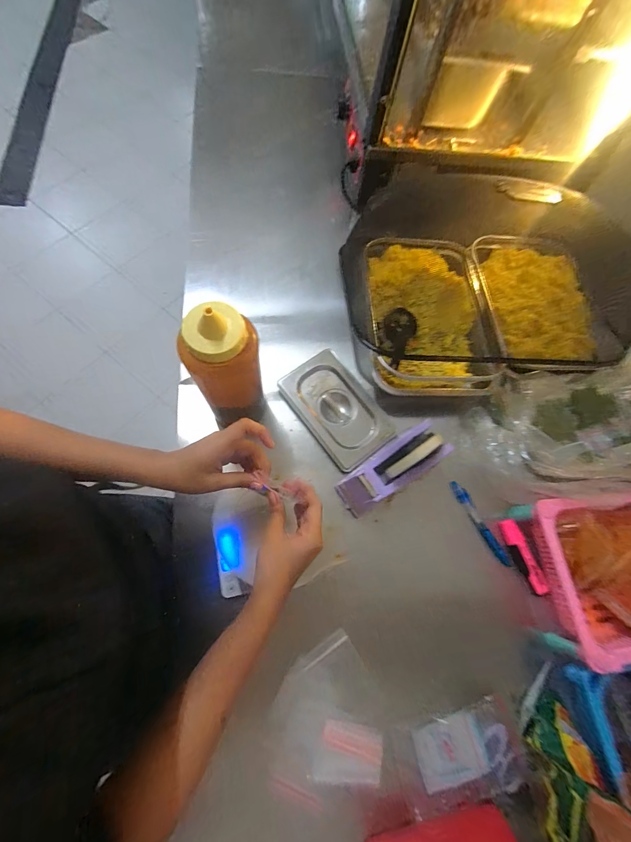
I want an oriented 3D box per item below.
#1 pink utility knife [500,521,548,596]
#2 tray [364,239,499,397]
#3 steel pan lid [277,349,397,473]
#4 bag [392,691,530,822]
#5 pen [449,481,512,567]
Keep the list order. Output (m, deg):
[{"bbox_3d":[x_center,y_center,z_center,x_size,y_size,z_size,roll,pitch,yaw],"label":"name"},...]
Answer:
[{"bbox_3d":[0.293,0.192,0.475,0.026,0.027,0.100,-16,73,-12],"label":"pink utility knife"},{"bbox_3d":[0.184,-0.175,0.555,0.202,0.073,0.284,1,70,-6],"label":"tray"},{"bbox_3d":[0.034,-0.020,0.515,0.110,0.025,0.174,-37,78,-17],"label":"steel pan lid"},{"bbox_3d":[0.171,0.393,0.391,0.148,0.016,0.094,-13,73,-11],"label":"bag"},{"bbox_3d":[0.241,0.146,0.492,0.015,0.012,0.126,-24,75,-14],"label":"pen"}]

